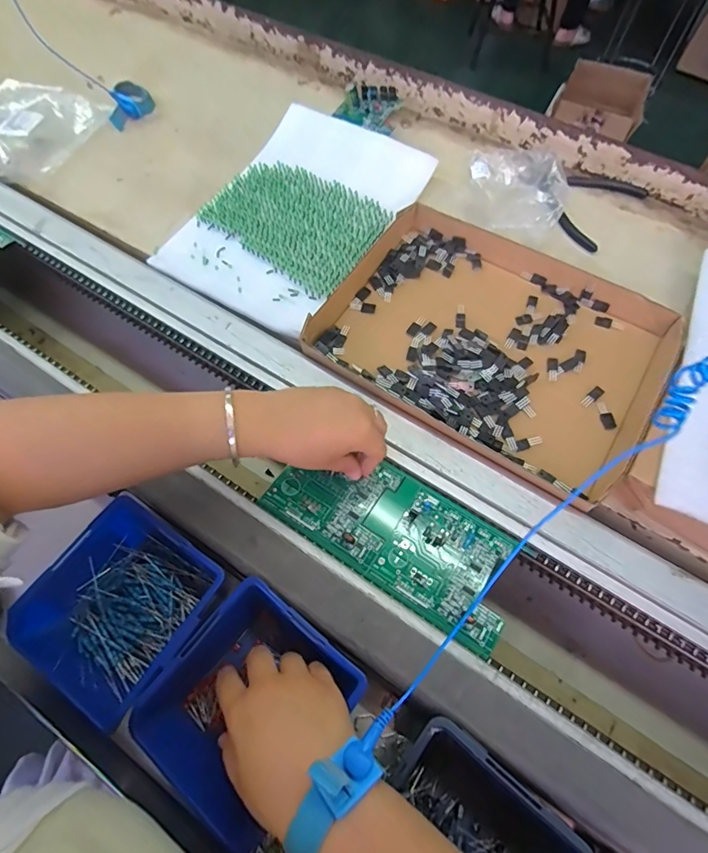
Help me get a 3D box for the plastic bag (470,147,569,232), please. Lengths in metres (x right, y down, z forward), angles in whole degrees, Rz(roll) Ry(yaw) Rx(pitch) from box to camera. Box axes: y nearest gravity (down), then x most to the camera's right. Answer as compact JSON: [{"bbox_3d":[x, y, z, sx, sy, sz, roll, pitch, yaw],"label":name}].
[{"bbox_3d":[0.187,-0.274,0.530,0.112,0.049,0.105,17,65,7],"label":"plastic bag"}]

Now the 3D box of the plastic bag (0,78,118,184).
[{"bbox_3d":[-0.466,-0.418,0.626,0.196,0.044,0.185,27,65,12],"label":"plastic bag"}]

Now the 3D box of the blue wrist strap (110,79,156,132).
[{"bbox_3d":[-0.318,-0.453,0.647,0.063,0.027,0.063,-30,67,-16],"label":"blue wrist strap"}]

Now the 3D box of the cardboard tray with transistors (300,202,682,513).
[{"bbox_3d":[0.143,-0.093,0.469,0.317,0.031,0.236,31,65,14],"label":"cardboard tray with transistors"}]

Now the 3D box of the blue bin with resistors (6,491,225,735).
[{"bbox_3d":[-0.180,0.145,0.363,0.120,0.056,0.132,33,66,15],"label":"blue bin with resistors"}]

